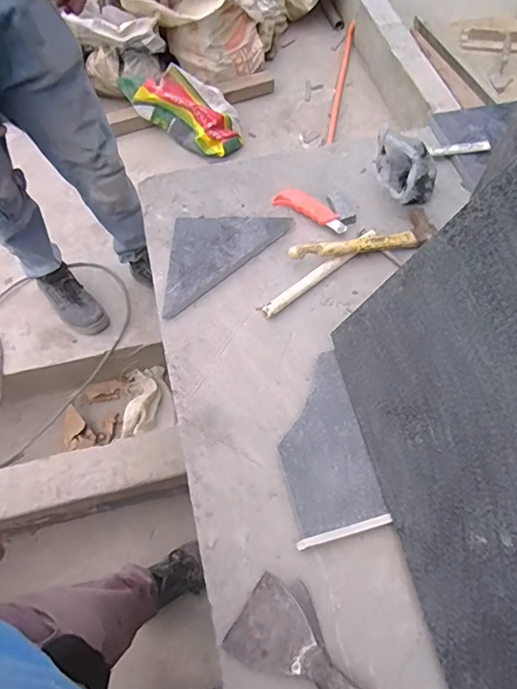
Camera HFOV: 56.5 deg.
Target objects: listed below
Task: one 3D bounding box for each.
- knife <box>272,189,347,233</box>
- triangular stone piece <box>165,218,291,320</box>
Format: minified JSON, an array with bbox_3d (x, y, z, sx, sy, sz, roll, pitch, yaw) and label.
[{"bbox_3d":[0.101,-0.251,0.885,0.150,0.017,0.055,32,66,16],"label":"knife"},{"bbox_3d":[-0.089,-0.171,0.842,0.271,0.020,0.136,-40,69,-19],"label":"triangular stone piece"}]

